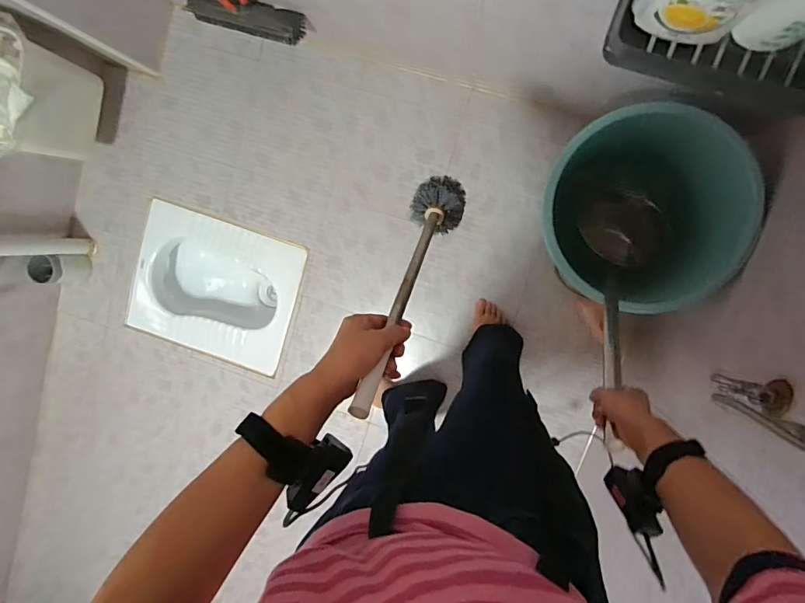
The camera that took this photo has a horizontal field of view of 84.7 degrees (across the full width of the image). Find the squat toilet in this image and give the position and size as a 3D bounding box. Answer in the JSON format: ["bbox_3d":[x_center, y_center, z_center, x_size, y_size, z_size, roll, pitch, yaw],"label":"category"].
[{"bbox_3d":[-0.549,-0.043,1.393,0.483,0.199,0.386,18,95,7],"label":"squat toilet"}]

